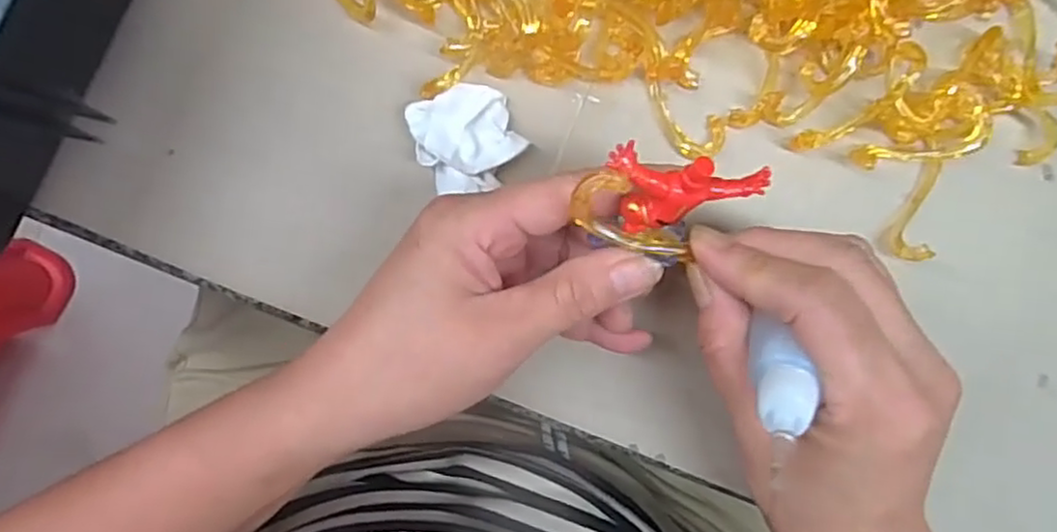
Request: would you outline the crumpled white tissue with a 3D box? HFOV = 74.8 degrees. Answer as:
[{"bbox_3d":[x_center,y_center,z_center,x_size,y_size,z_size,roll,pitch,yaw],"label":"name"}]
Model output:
[{"bbox_3d":[-0.024,-0.049,0.270,0.039,0.015,0.044,-22,95,-3],"label":"crumpled white tissue"}]

